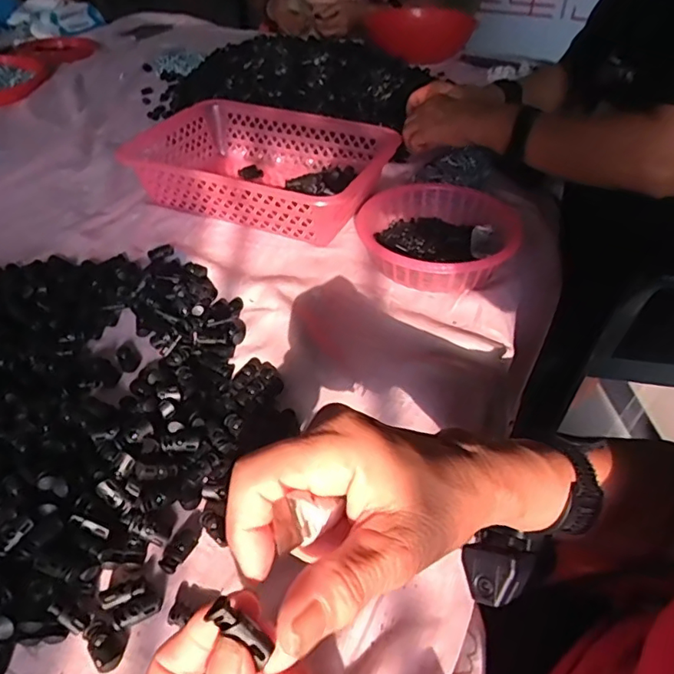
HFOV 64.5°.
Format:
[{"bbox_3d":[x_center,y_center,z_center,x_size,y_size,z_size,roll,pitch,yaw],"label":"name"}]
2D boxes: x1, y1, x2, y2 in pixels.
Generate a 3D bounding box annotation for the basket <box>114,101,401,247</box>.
[{"bbox_3d":[-0.098,-0.218,0.688,0.293,0.073,0.196,17,45,18],"label":"basket"}]

